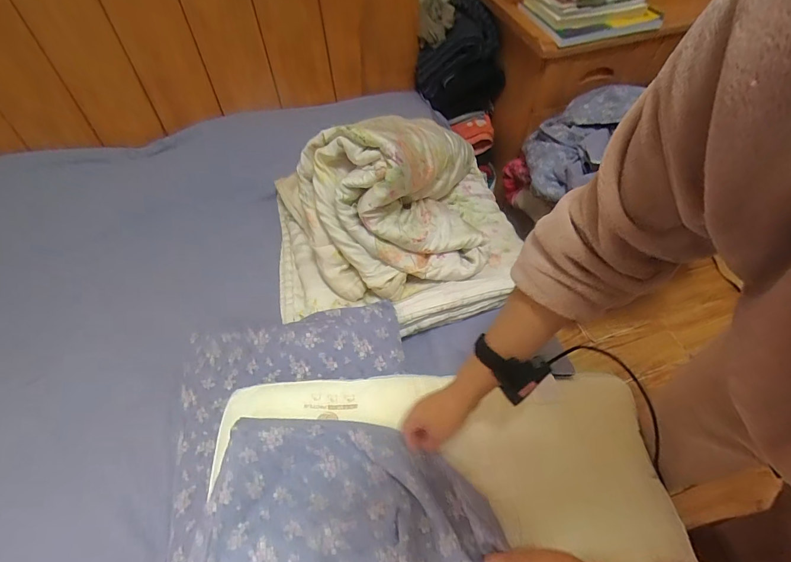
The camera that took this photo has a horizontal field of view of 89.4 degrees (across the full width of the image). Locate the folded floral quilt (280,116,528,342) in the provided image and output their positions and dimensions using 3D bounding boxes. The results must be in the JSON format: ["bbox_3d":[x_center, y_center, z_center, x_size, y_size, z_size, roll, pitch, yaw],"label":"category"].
[{"bbox_3d":[0.003,-0.147,0.807,0.530,0.318,0.406,-9,56,-6],"label":"folded floral quilt"}]

